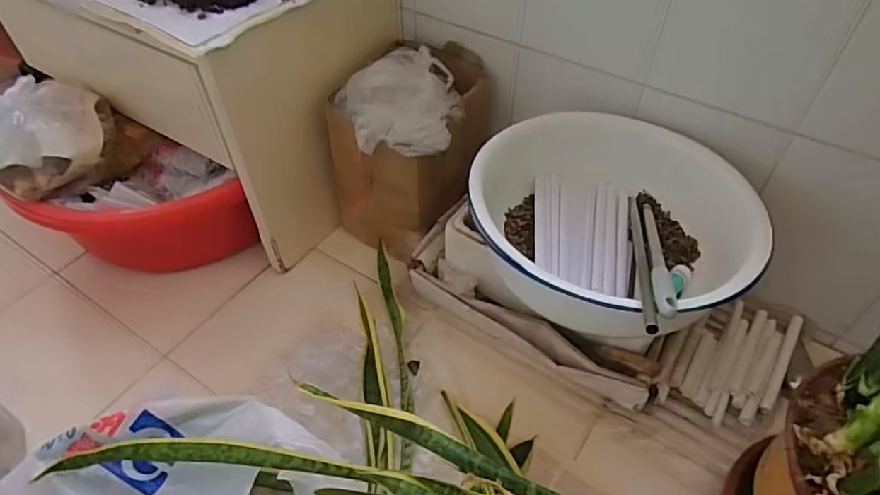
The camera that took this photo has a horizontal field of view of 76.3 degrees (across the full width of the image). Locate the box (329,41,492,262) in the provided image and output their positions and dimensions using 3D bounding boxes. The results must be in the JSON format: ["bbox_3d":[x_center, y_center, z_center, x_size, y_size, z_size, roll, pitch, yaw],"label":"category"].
[{"bbox_3d":[-0.047,-0.182,0.945,0.188,0.295,0.277,21,52,15],"label":"box"}]

